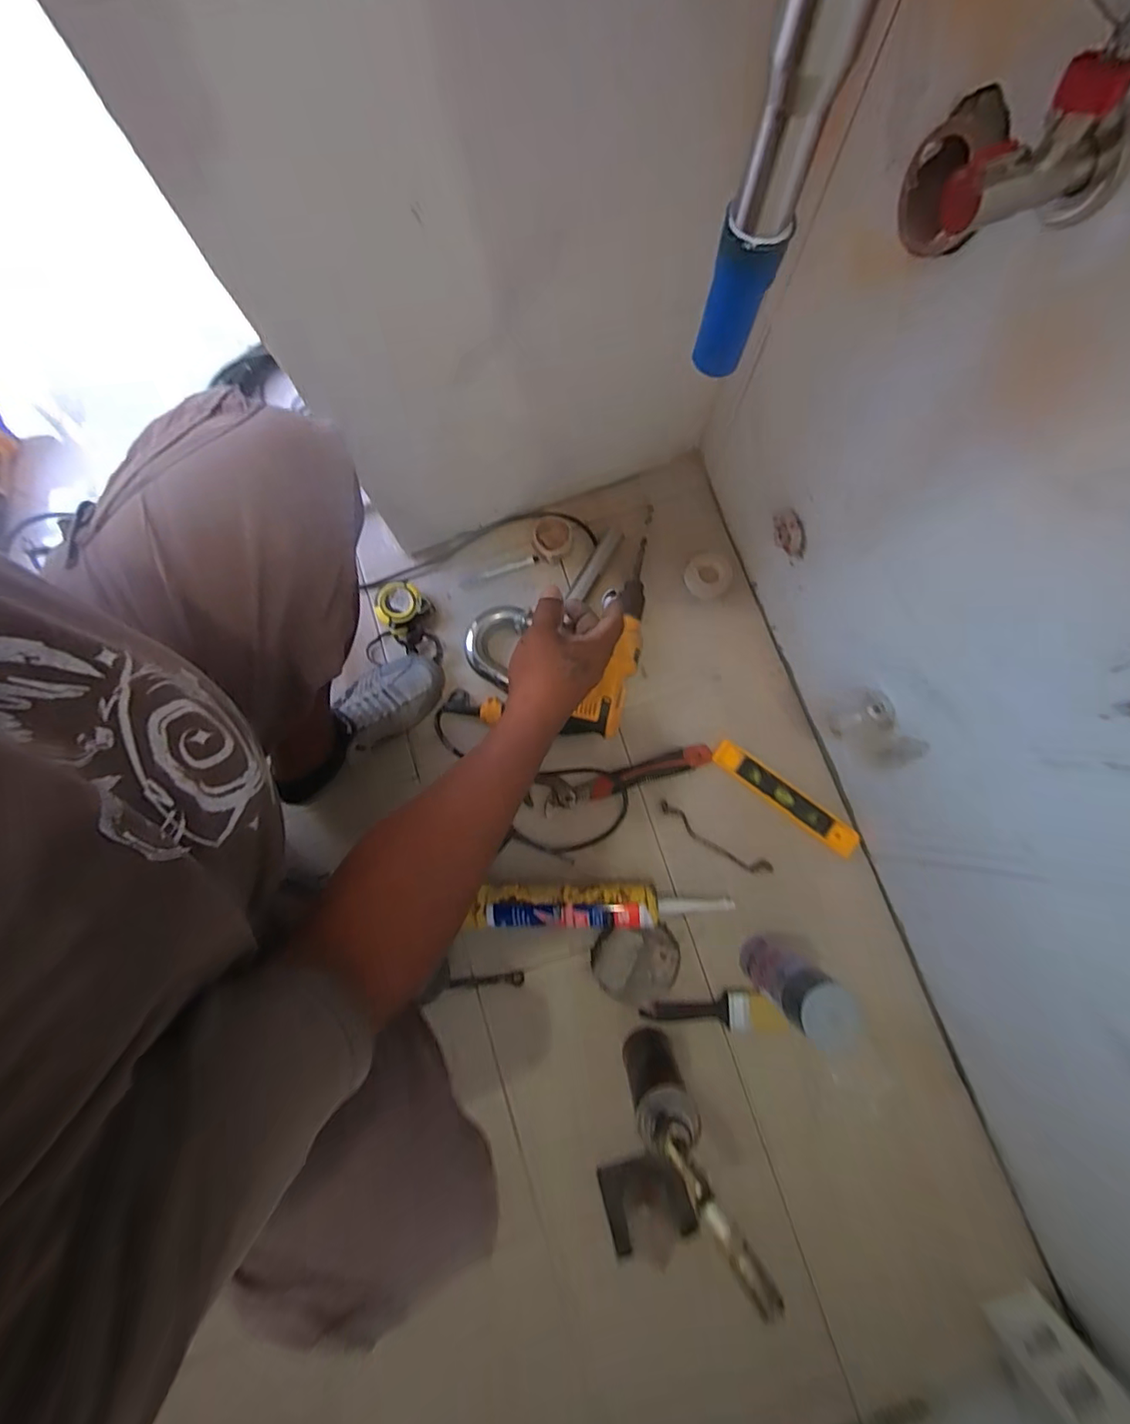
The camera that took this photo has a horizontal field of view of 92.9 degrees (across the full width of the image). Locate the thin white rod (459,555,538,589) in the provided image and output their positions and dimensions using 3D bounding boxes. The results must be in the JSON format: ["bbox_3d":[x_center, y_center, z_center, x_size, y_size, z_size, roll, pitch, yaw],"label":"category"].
[{"bbox_3d":[-0.102,-0.217,0.829,0.126,0.011,0.016,-17,80,-2],"label":"thin white rod"}]

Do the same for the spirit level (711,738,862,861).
[{"bbox_3d":[0.310,0.122,0.757,0.228,0.022,0.036,36,82,7],"label":"spirit level"}]

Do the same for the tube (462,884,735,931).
[{"bbox_3d":[0.050,0.254,0.709,0.326,0.047,0.056,-2,79,1],"label":"tube"}]

